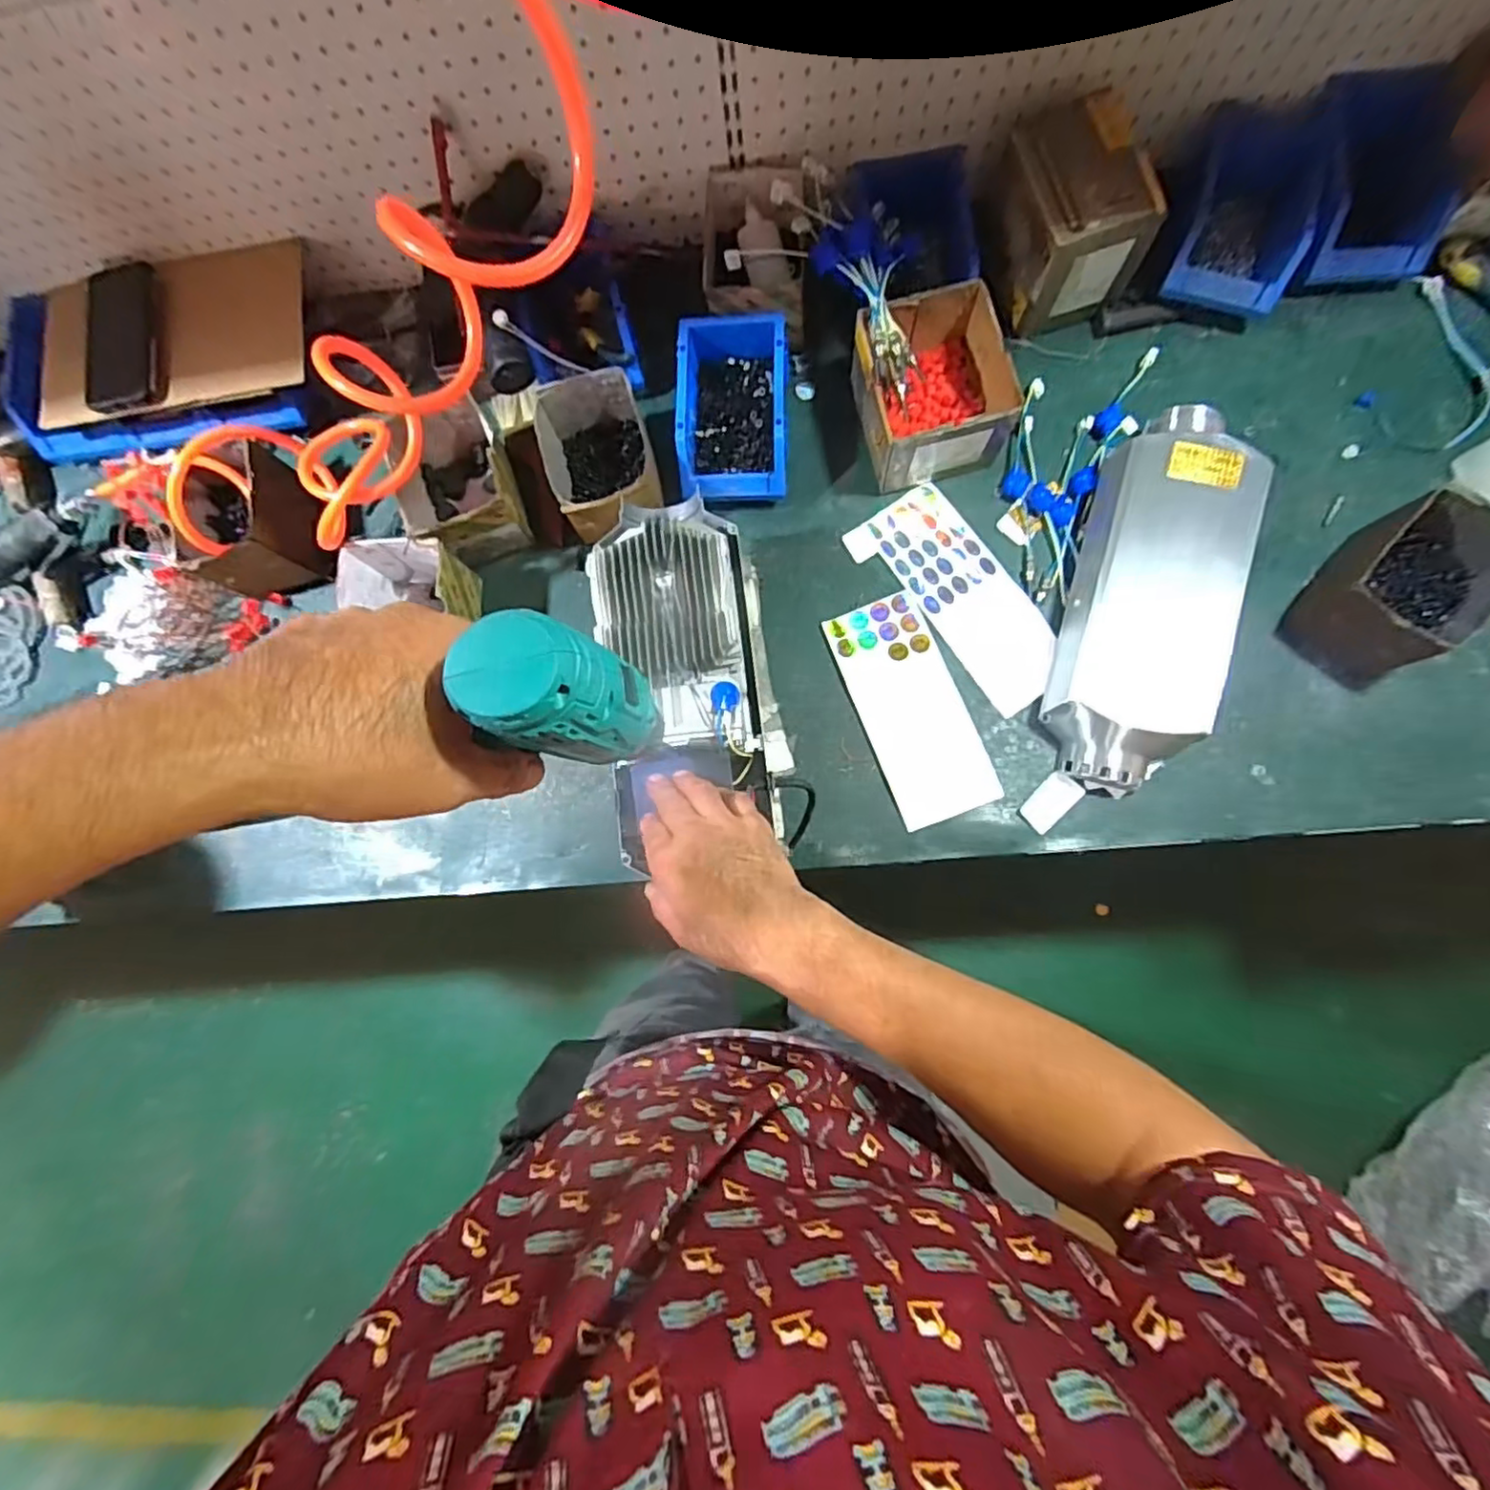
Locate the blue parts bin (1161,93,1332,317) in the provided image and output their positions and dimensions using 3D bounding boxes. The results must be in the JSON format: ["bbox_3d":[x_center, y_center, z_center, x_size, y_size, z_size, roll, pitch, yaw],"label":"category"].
[{"bbox_3d":[0.519,-0.562,0.696,0.134,0.089,0.193,14,83,7],"label":"blue parts bin"}]

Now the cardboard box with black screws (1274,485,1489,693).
[{"bbox_3d":[0.617,-0.143,0.622,0.118,0.083,0.145,43,87,9],"label":"cardboard box with black screws"}]

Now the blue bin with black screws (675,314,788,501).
[{"bbox_3d":[-0.013,-0.362,0.728,0.115,0.072,0.182,0,82,5],"label":"blue bin with black screws"}]

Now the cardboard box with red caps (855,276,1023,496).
[{"bbox_3d":[0.196,-0.376,0.705,0.139,0.097,0.160,-13,81,3],"label":"cardboard box with red caps"}]

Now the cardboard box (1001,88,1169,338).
[{"bbox_3d":[0.333,-0.547,0.690,0.130,0.128,0.155,-9,81,4],"label":"cardboard box"}]

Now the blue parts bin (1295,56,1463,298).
[{"bbox_3d":[0.643,-0.577,0.673,0.131,0.095,0.166,-3,81,5],"label":"blue parts bin"}]

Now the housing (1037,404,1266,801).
[{"bbox_3d":[0.407,-0.152,0.666,0.138,0.101,0.393,15,83,7],"label":"housing"}]

